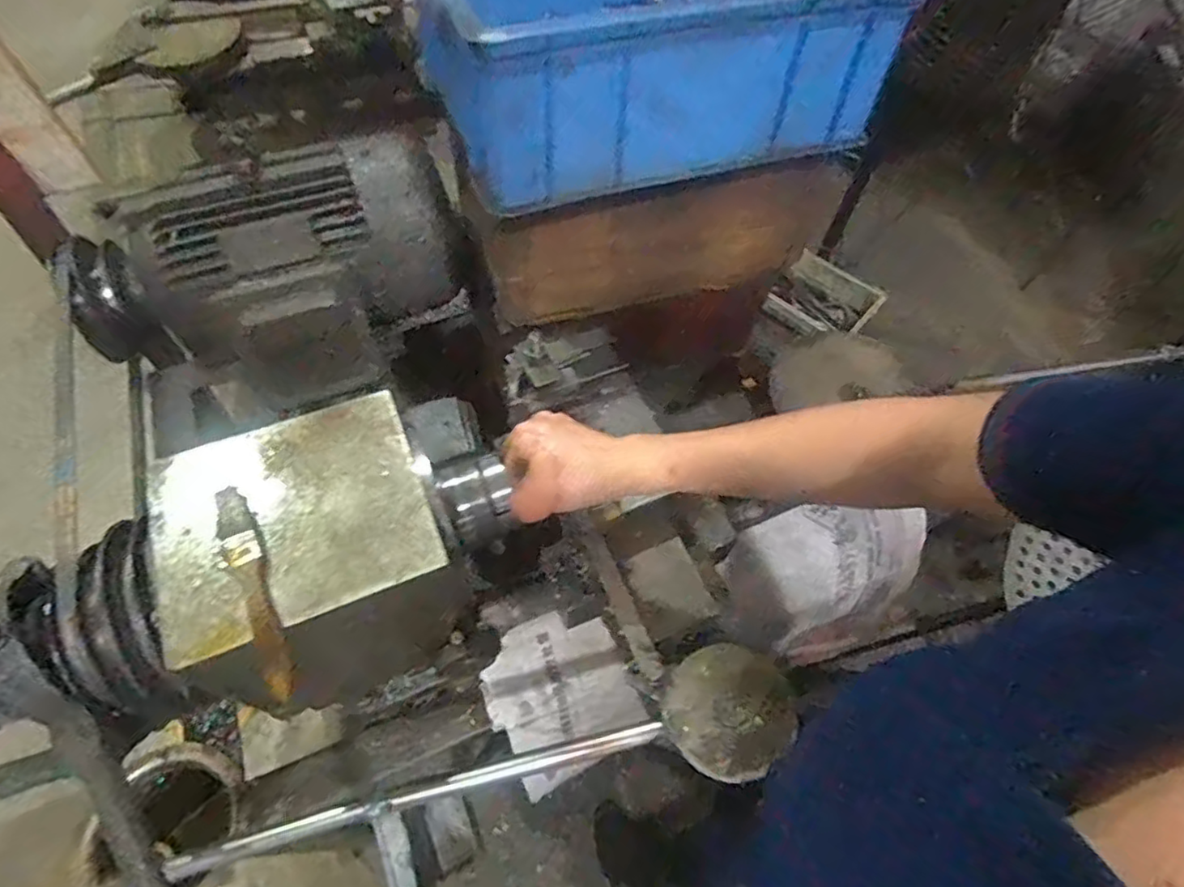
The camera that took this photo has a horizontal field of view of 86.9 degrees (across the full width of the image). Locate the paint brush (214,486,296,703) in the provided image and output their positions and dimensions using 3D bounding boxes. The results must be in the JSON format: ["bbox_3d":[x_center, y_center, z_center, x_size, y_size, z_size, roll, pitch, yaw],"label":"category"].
[{"bbox_3d":[-0.212,0.089,0.395,0.021,0.011,0.147,-25,63,-18],"label":"paint brush"}]

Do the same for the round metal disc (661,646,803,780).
[{"bbox_3d":[0.110,0.209,0.495,0.099,0.007,0.095,2,58,-2],"label":"round metal disc"}]

